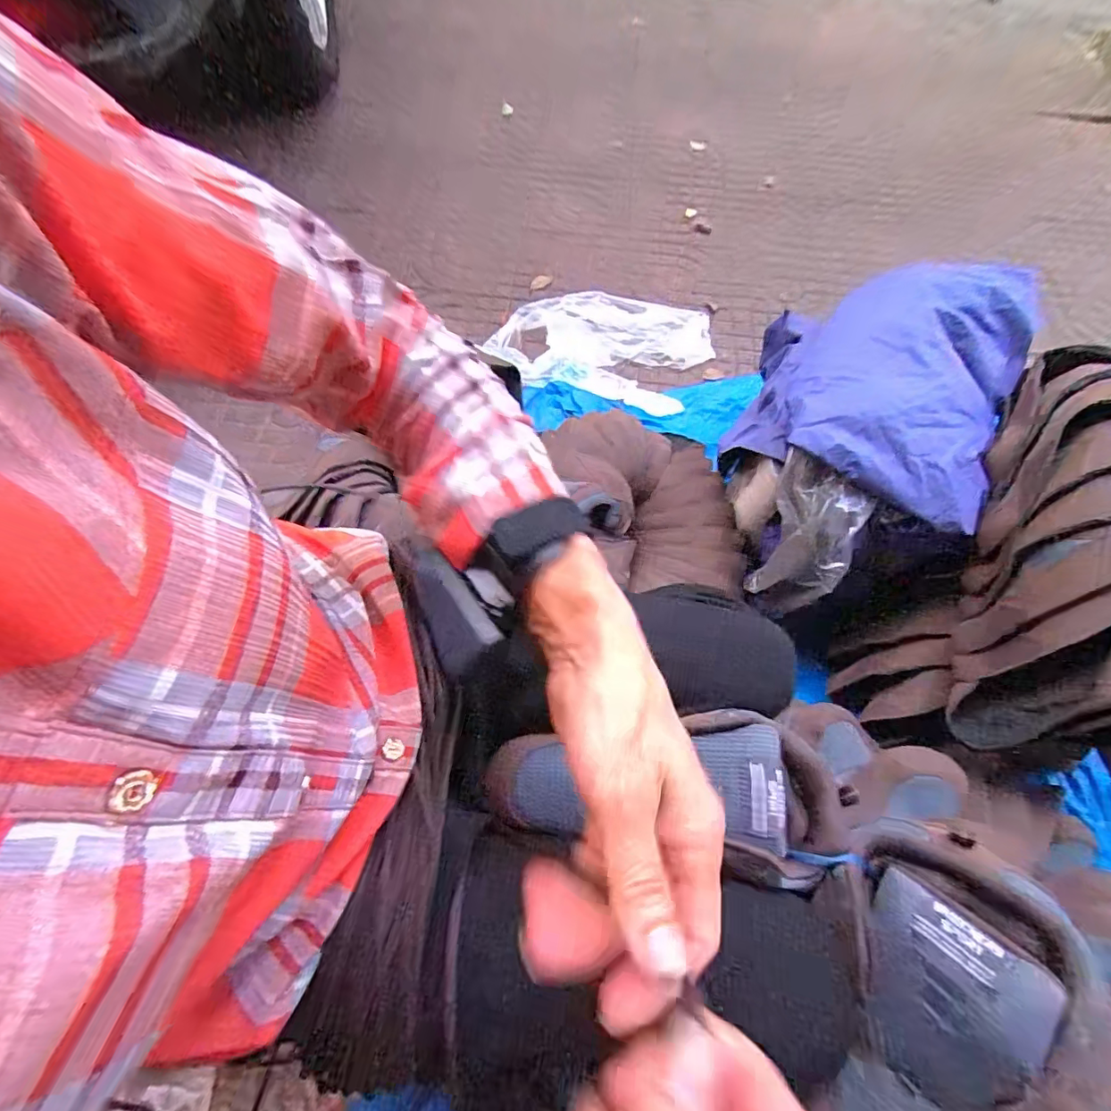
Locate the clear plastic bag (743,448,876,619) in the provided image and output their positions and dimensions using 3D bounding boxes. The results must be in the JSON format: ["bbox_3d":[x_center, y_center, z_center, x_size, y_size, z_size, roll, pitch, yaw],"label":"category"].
[{"bbox_3d":[0.312,-0.018,0.652,0.098,0.212,0.104,9,28,1],"label":"clear plastic bag"}]

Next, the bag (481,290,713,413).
[{"bbox_3d":[0.107,-0.436,1.060,0.426,0.052,0.291,16,67,4],"label":"bag"}]

